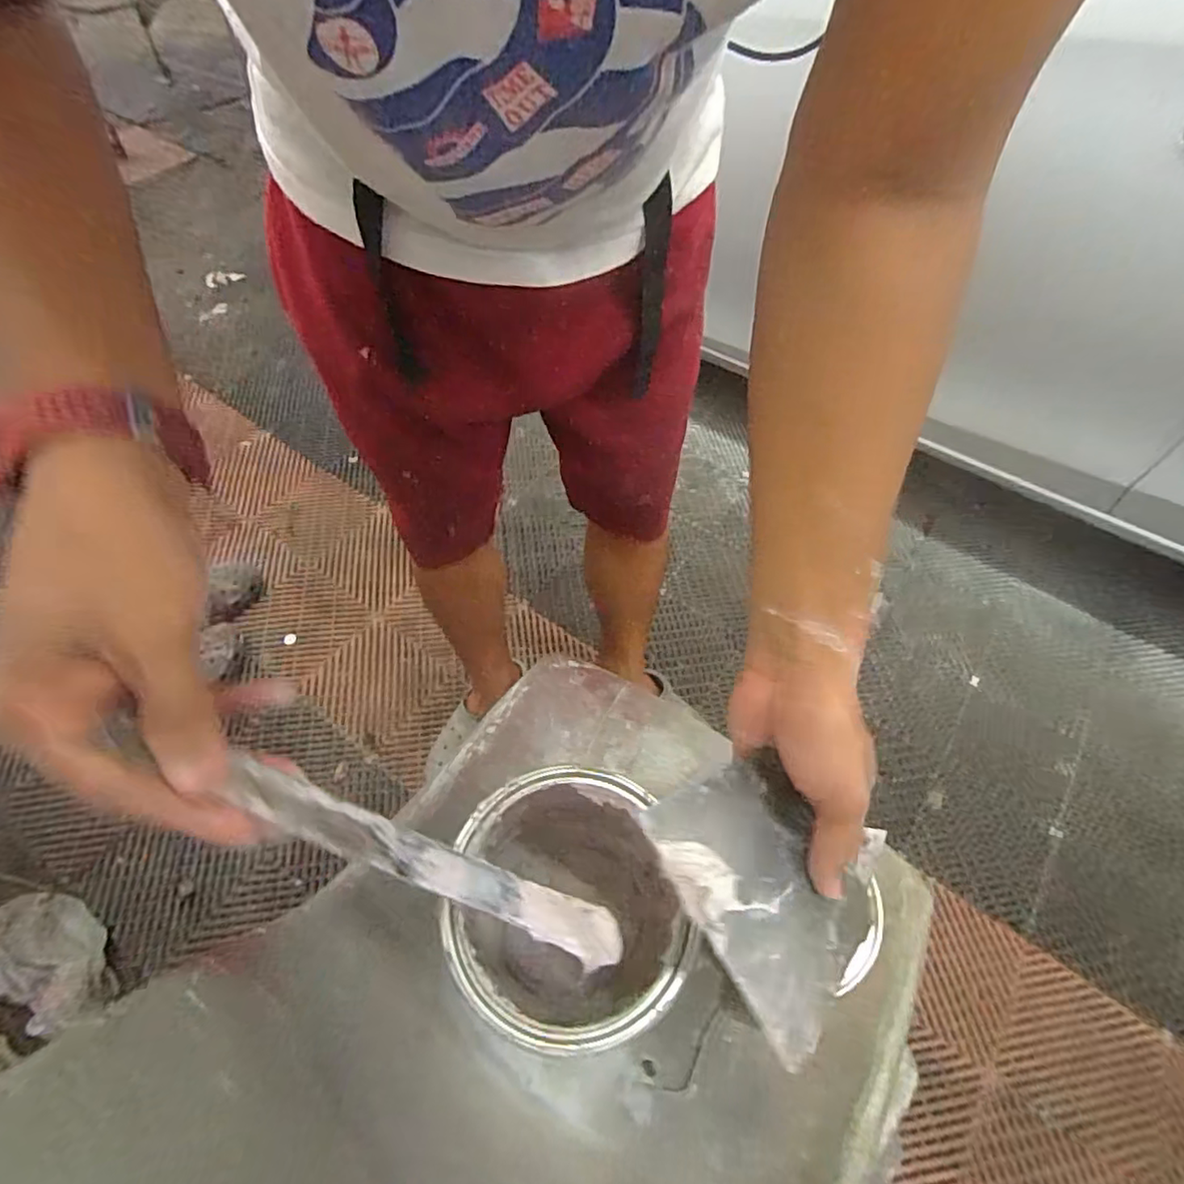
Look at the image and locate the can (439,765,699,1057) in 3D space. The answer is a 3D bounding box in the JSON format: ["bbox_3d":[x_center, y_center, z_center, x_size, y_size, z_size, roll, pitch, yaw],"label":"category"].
[{"bbox_3d":[-0.016,0.244,0.469,0.156,0.195,0.171,2,55,-3],"label":"can"}]

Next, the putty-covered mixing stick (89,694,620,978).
[{"bbox_3d":[-0.070,0.139,0.299,0.223,0.010,0.026,38,27,-25],"label":"putty-covered mixing stick"}]

